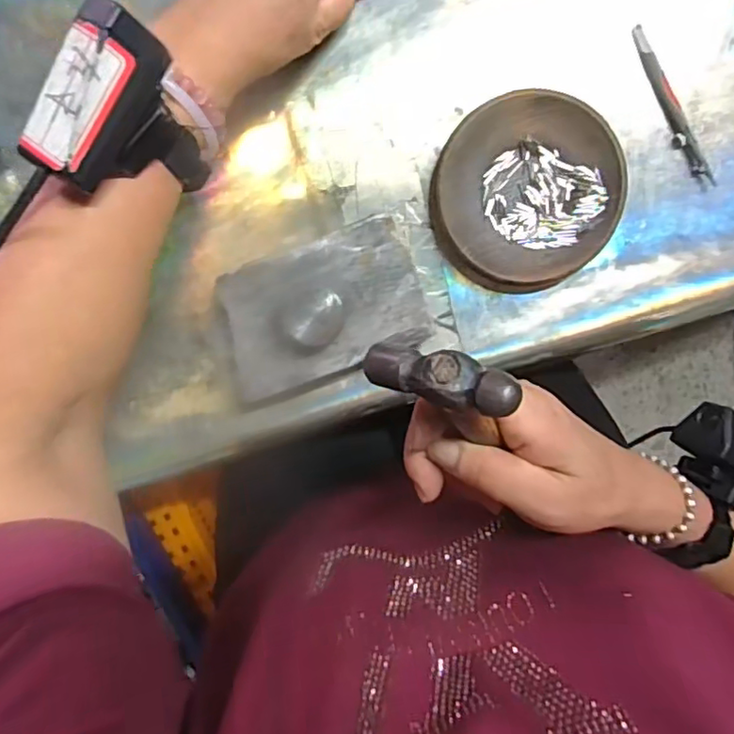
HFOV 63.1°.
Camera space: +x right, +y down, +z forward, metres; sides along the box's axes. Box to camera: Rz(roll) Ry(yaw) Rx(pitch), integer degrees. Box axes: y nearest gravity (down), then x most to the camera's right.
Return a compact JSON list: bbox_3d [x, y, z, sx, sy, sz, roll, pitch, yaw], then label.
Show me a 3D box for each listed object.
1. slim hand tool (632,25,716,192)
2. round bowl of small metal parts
[{"bbox_3d":[0.186,-0.157,0.363,0.010,0.008,0.105,-28,97,6],"label":"slim hand tool"},{"bbox_3d":[0.099,-0.106,0.372,0.115,0.018,0.112,0,99,2],"label":"round bowl of small metal parts"}]

